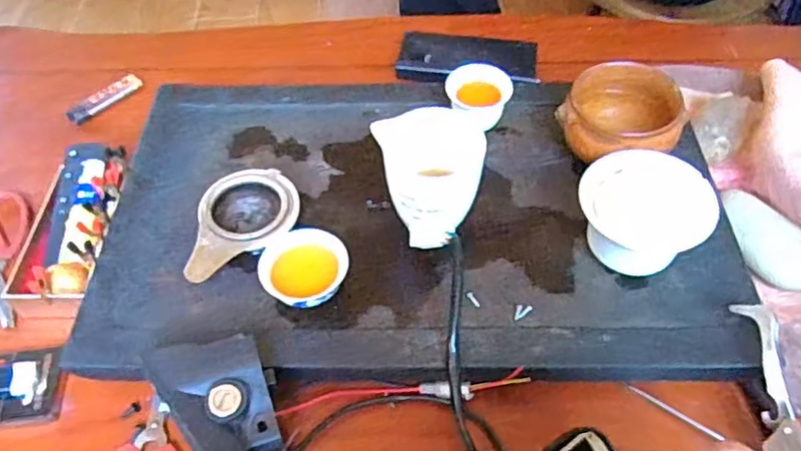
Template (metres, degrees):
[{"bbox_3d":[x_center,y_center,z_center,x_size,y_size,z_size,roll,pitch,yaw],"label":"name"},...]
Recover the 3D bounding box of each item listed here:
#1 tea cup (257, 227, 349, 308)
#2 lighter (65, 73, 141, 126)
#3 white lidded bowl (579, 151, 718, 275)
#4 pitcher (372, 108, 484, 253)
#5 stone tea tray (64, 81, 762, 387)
[{"bbox_3d":[-0.072,0.035,0.483,0.064,0.034,0.059,0,53,1],"label":"tea cup"},{"bbox_3d":[-0.315,-0.136,0.679,0.016,0.017,0.082,36,61,25],"label":"lighter"},{"bbox_3d":[0.174,-0.008,0.469,0.081,0.066,0.083,0,53,1],"label":"white lidded bowl"},{"bbox_3d":[0.025,-0.029,0.496,0.080,0.085,0.088,-8,53,-5],"label":"pitcher"},{"bbox_3d":[0.007,-0.021,0.531,0.505,0.046,0.327,-1,53,0],"label":"stone tea tray"}]

